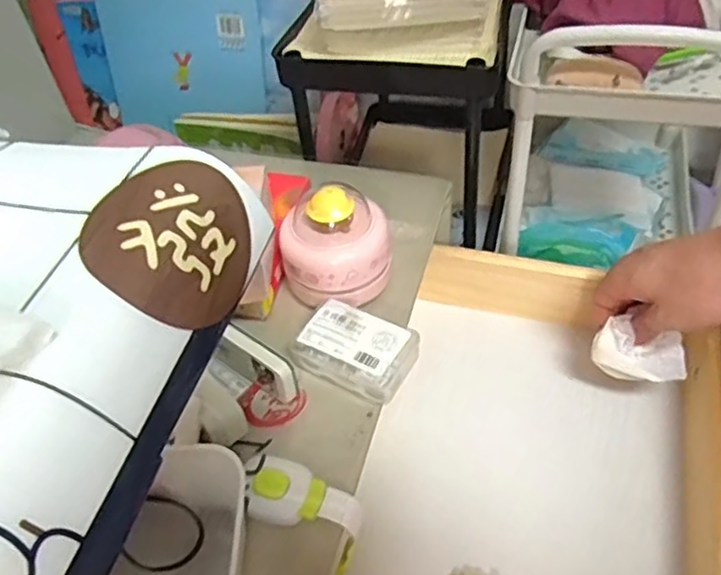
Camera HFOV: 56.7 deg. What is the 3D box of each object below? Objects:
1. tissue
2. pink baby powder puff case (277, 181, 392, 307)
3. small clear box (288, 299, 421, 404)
[{"bbox_3d":[0.226,0.054,0.543,0.070,0.041,0.034,15,51,19],"label":"tissue"},{"bbox_3d":[-0.018,-0.036,0.499,0.080,0.077,0.078,5,49,11],"label":"pink baby powder puff case"},{"bbox_3d":[-0.007,0.041,0.466,0.087,0.027,0.048,20,53,23],"label":"small clear box"}]

